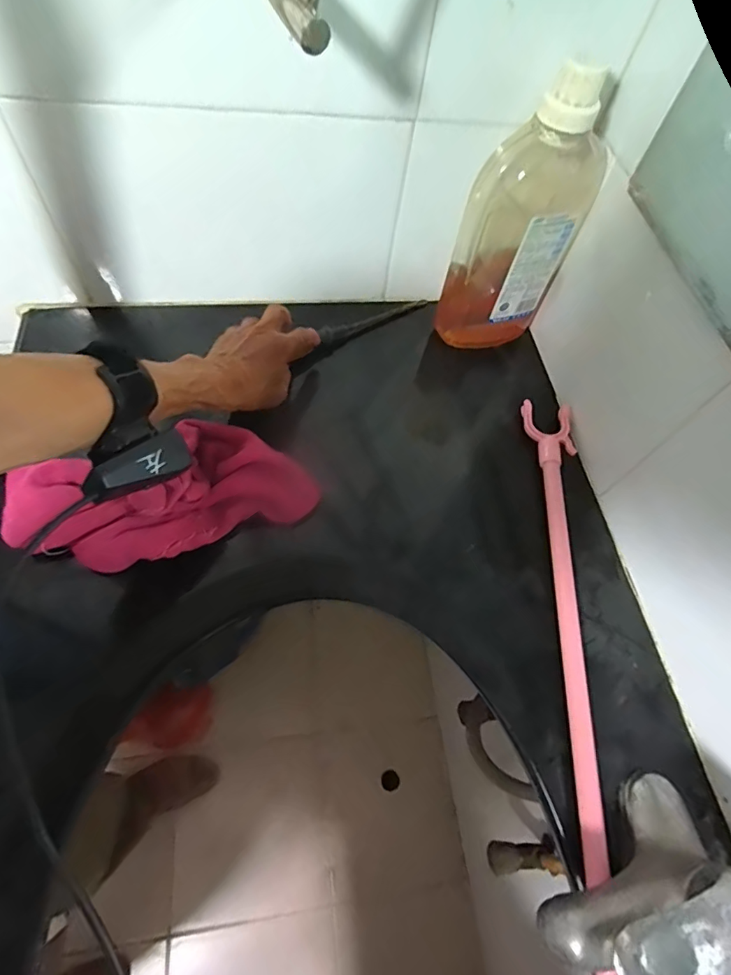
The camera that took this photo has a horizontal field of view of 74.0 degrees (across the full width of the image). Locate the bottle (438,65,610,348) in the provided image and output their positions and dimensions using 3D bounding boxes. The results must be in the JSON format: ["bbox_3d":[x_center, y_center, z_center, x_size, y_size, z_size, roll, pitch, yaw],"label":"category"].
[{"bbox_3d":[0.155,-0.247,0.470,0.128,0.242,0.057,-22,65,-15],"label":"bottle"}]

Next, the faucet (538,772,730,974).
[{"bbox_3d":[0.178,0.251,0.294,0.143,0.114,0.073,-29,67,-18],"label":"faucet"}]

